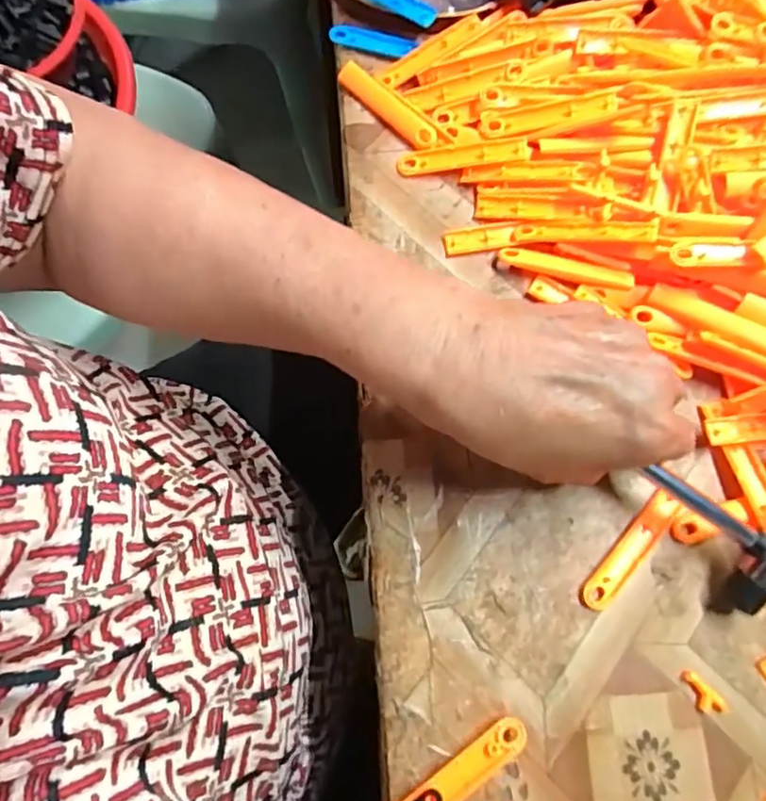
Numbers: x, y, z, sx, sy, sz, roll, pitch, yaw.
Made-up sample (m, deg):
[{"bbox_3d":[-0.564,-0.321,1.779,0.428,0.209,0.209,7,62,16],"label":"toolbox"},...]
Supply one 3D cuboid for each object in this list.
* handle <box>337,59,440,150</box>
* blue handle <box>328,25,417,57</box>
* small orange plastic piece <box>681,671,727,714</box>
[{"bbox_3d":[0.003,-0.182,0.365,0.015,0.008,0.077,-43,80,-11],"label":"handle"},{"bbox_3d":[-0.006,-0.230,0.377,0.056,0.008,0.013,18,75,4],"label":"blue handle"},{"bbox_3d":[0.154,0.142,0.283,0.012,0.004,0.025,-42,78,-9],"label":"small orange plastic piece"}]

